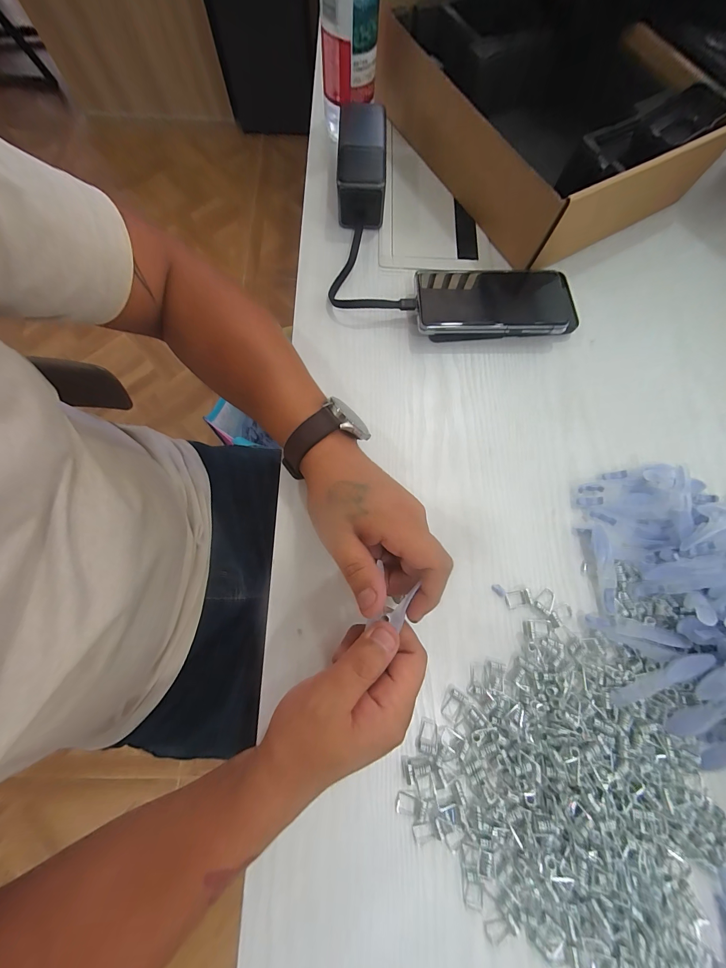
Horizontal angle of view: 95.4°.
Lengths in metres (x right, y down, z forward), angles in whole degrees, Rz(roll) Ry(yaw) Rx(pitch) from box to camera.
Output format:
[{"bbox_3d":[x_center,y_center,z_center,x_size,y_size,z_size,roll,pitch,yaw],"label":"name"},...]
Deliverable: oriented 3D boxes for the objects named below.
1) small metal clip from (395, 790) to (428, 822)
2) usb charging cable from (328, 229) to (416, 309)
[{"bbox_3d":[0.037,0.251,0.255,0.023,0.004,0.015,16,75,2],"label":"small metal clip"},{"bbox_3d":[-0.007,-0.227,0.365,0.075,0.023,0.130,-28,78,-8],"label":"usb charging cable"}]

